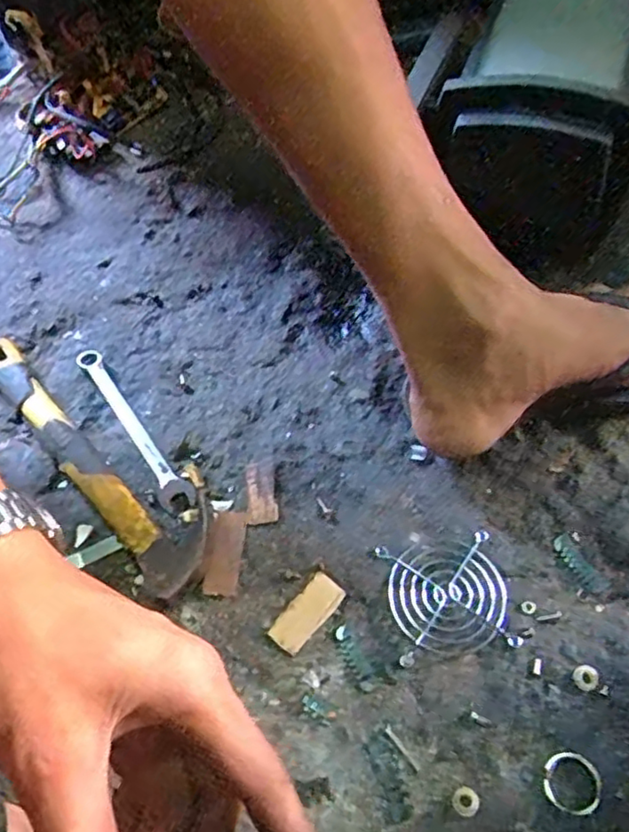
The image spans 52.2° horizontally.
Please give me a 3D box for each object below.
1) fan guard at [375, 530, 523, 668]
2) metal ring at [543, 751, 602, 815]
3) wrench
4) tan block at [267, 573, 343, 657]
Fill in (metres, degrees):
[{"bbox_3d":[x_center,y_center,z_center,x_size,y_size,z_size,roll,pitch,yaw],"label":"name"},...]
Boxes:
[{"bbox_3d":[0.086,0.117,0.419,0.075,0.009,0.073,-10,60,-2],"label":"fan guard"},{"bbox_3d":[0.148,0.210,0.368,0.032,0.004,0.031,-2,60,3],"label":"metal ring"},{"bbox_3d":[-0.144,0.006,0.502,0.024,0.009,0.165,-33,63,-14],"label":"wrench"},{"bbox_3d":[-0.005,0.128,0.416,0.024,0.004,0.052,37,69,22],"label":"tan block"}]

